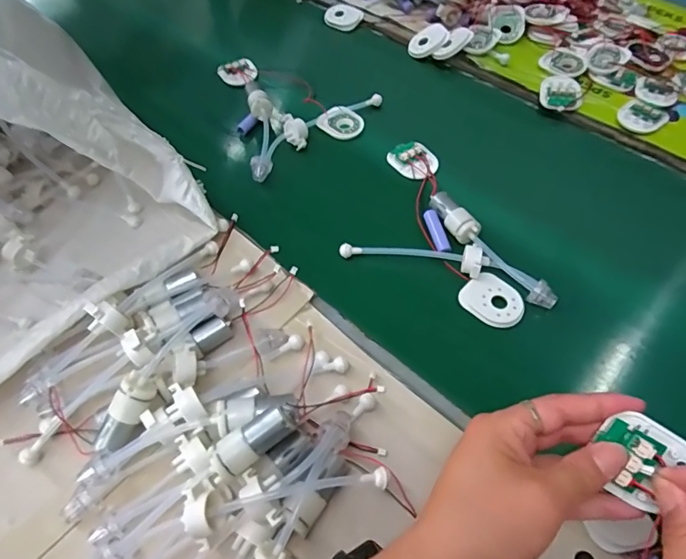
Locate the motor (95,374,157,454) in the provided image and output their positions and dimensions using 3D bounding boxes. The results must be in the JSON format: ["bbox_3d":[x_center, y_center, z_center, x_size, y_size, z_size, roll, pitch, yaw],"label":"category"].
[{"bbox_3d":[-0.165,0.104,0.368,0.022,0.025,0.059,28,91,21],"label":"motor"}]

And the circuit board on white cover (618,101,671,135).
[{"bbox_3d":[0.362,-0.197,0.585,0.051,0.010,0.049,-39,63,-21],"label":"circuit board on white cover"}]

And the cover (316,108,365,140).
[{"bbox_3d":[-0.003,-0.198,0.613,0.058,0.017,0.046,-10,55,-3],"label":"cover"}]

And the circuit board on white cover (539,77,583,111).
[{"bbox_3d":[0.279,-0.239,0.620,0.049,0.014,0.057,10,57,9],"label":"circuit board on white cover"}]

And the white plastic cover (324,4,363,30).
[{"bbox_3d":[-0.001,-0.410,0.756,0.060,0.008,0.055,32,63,21],"label":"white plastic cover"}]

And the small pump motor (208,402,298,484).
[{"bbox_3d":[-0.062,0.112,0.336,0.066,0.022,0.025,-32,61,-18],"label":"small pump motor"}]

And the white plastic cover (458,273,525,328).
[{"bbox_3d":[0.141,0.019,0.455,0.056,0.009,0.045,37,65,23],"label":"white plastic cover"}]

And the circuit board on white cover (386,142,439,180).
[{"bbox_3d":[0.084,-0.139,0.567,0.048,0.008,0.062,-40,64,-22],"label":"circuit board on white cover"}]

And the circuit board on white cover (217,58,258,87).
[{"bbox_3d":[-0.146,-0.290,0.679,0.054,0.013,0.047,-22,58,-12],"label":"circuit board on white cover"}]

